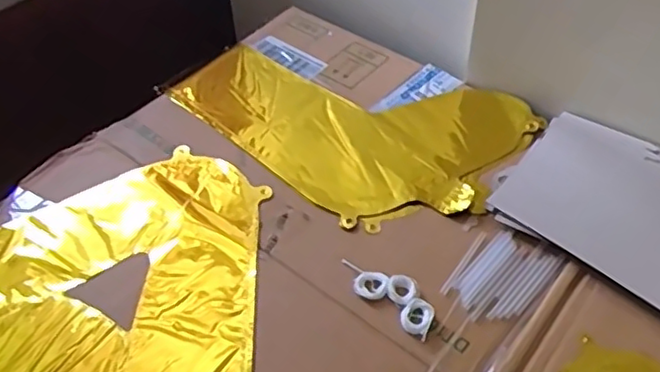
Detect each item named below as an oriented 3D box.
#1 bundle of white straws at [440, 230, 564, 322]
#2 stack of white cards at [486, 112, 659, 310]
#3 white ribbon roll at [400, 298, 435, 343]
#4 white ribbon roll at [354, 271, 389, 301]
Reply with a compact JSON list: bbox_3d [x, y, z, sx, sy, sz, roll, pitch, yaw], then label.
[{"bbox_3d":[0.149,0.078,0.569,0.070,0.004,0.095,32,58,27],"label":"bundle of white straws"},{"bbox_3d":[0.277,0.015,0.607,0.203,0.012,0.169,31,57,26],"label":"stack of white cards"},{"bbox_3d":[0.072,0.109,0.535,0.026,0.006,0.032,19,53,18],"label":"white ribbon roll"},{"bbox_3d":[0.036,0.086,0.560,0.029,0.007,0.028,-1,49,2],"label":"white ribbon roll"}]

